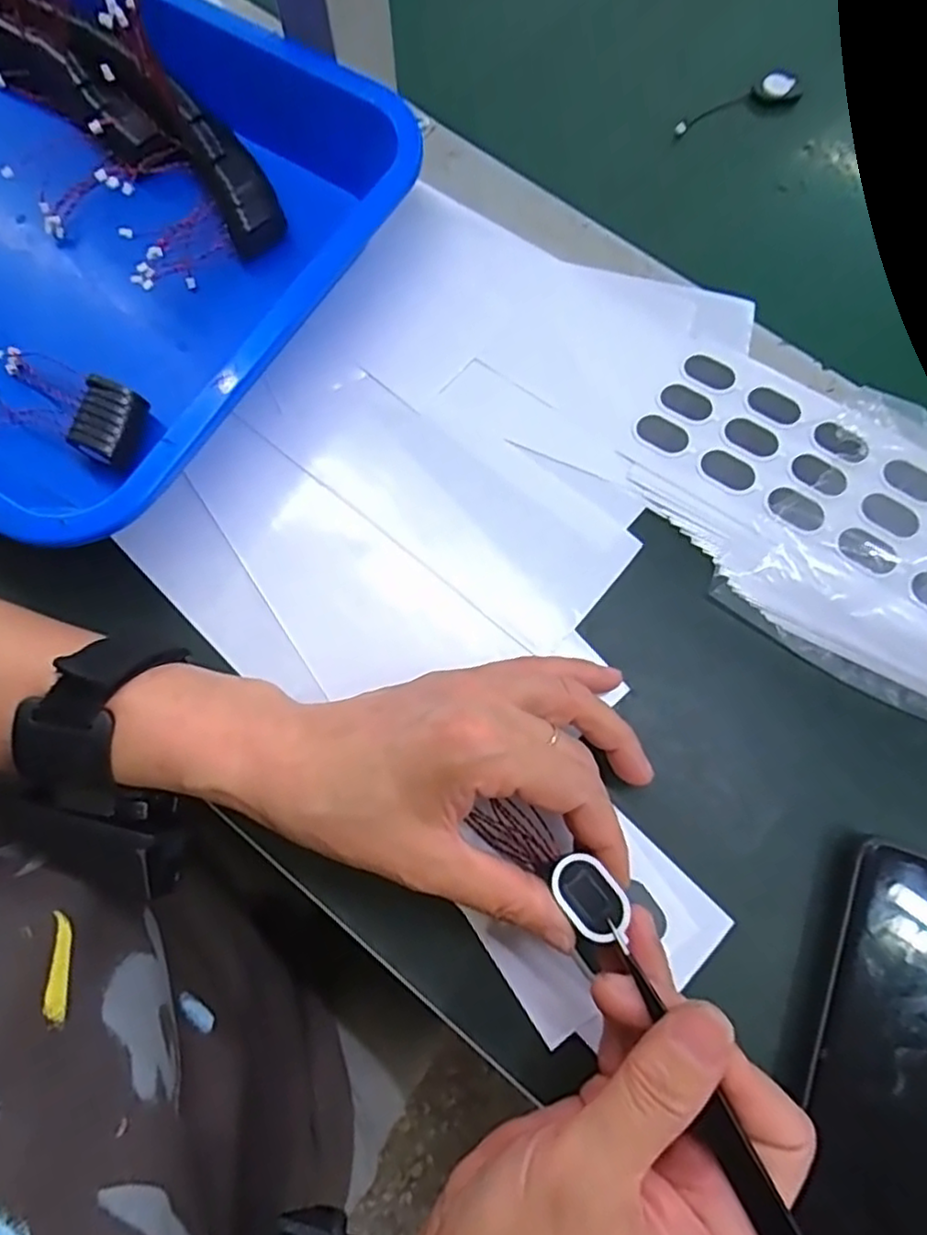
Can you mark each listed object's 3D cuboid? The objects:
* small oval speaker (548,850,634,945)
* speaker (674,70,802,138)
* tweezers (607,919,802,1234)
[{"bbox_3d":[0.044,0.096,0.230,0.019,0.009,0.030,-32,77,-10],"label":"small oval speaker"},{"bbox_3d":[0.157,-0.295,0.383,0.079,0.014,0.014,-18,75,-6],"label":"speaker"},{"bbox_3d":[0.077,0.153,0.193,0.011,0.007,0.130,-25,59,-8],"label":"tweezers"}]

